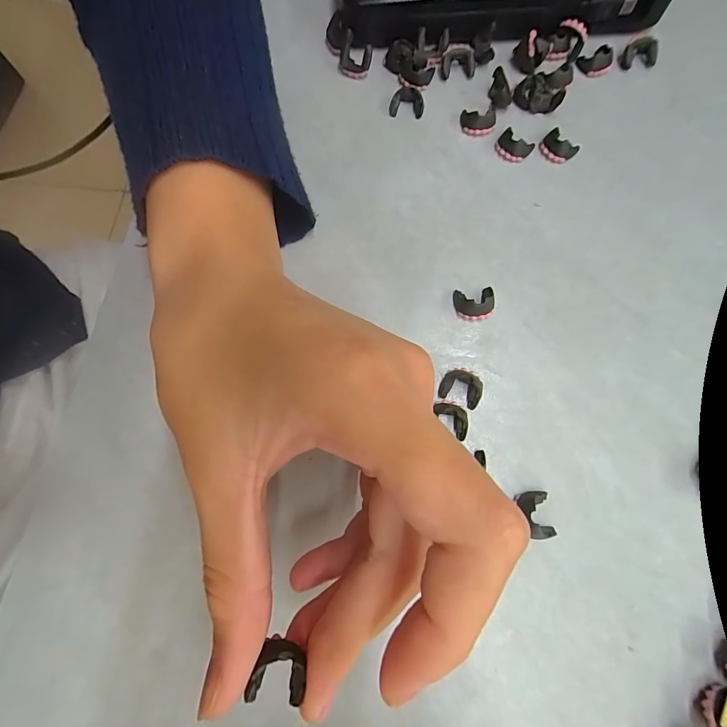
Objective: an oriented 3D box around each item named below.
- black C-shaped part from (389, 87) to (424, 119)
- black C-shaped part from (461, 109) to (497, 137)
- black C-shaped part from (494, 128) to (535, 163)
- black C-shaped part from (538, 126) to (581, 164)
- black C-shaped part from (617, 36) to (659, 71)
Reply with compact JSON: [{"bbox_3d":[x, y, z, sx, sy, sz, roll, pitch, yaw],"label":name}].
[{"bbox_3d":[0.020,-0.123,0.192,0.016,0.006,0.014,6,73,3],"label":"black C-shaped part"},{"bbox_3d":[0.052,-0.111,0.187,0.016,0.007,0.011,14,74,5],"label":"black C-shaped part"},{"bbox_3d":[0.067,-0.099,0.184,0.012,0.006,0.015,-43,77,-11],"label":"black C-shaped part"},{"bbox_3d":[0.087,-0.098,0.182,0.011,0.006,0.015,-38,76,-10],"label":"black C-shaped part"},{"bbox_3d":[0.131,-0.147,0.194,0.014,0.008,0.013,0,74,1],"label":"black C-shaped part"}]

